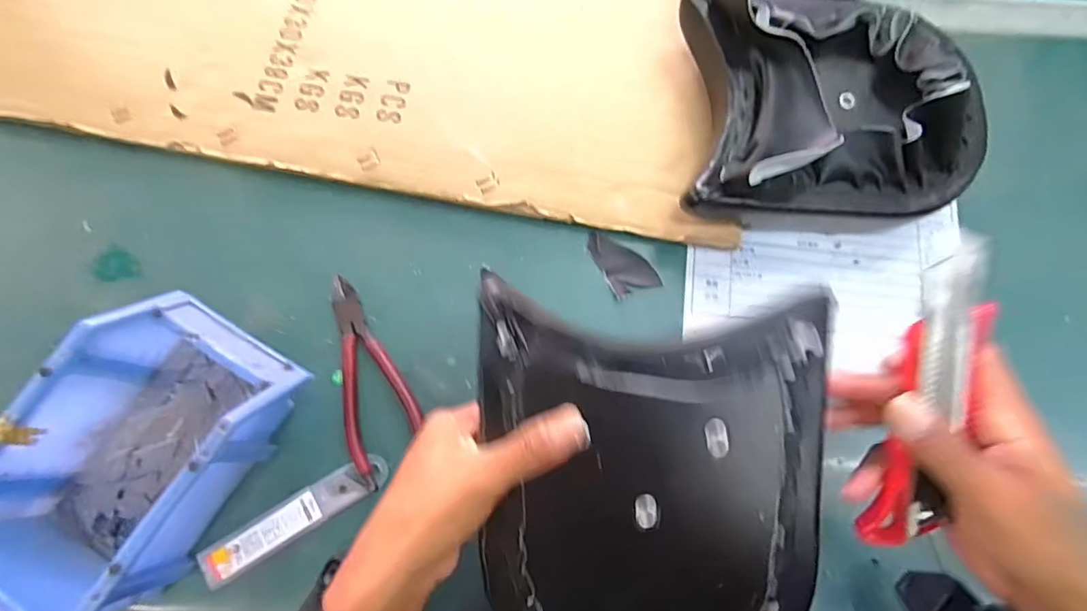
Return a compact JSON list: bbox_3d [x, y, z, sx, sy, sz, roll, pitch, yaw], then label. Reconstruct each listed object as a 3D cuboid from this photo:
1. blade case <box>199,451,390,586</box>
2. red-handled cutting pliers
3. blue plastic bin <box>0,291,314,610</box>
[{"bbox_3d":[-0.165,0.142,0.354,0.125,0.016,0.026,-31,78,-7],"label":"blade case"},{"bbox_3d":[-0.126,0.048,0.380,0.052,0.012,0.147,-21,77,-5],"label":"red-handled cutting pliers"},{"bbox_3d":[-0.257,0.094,0.336,0.117,0.080,0.190,32,78,7],"label":"blue plastic bin"}]

